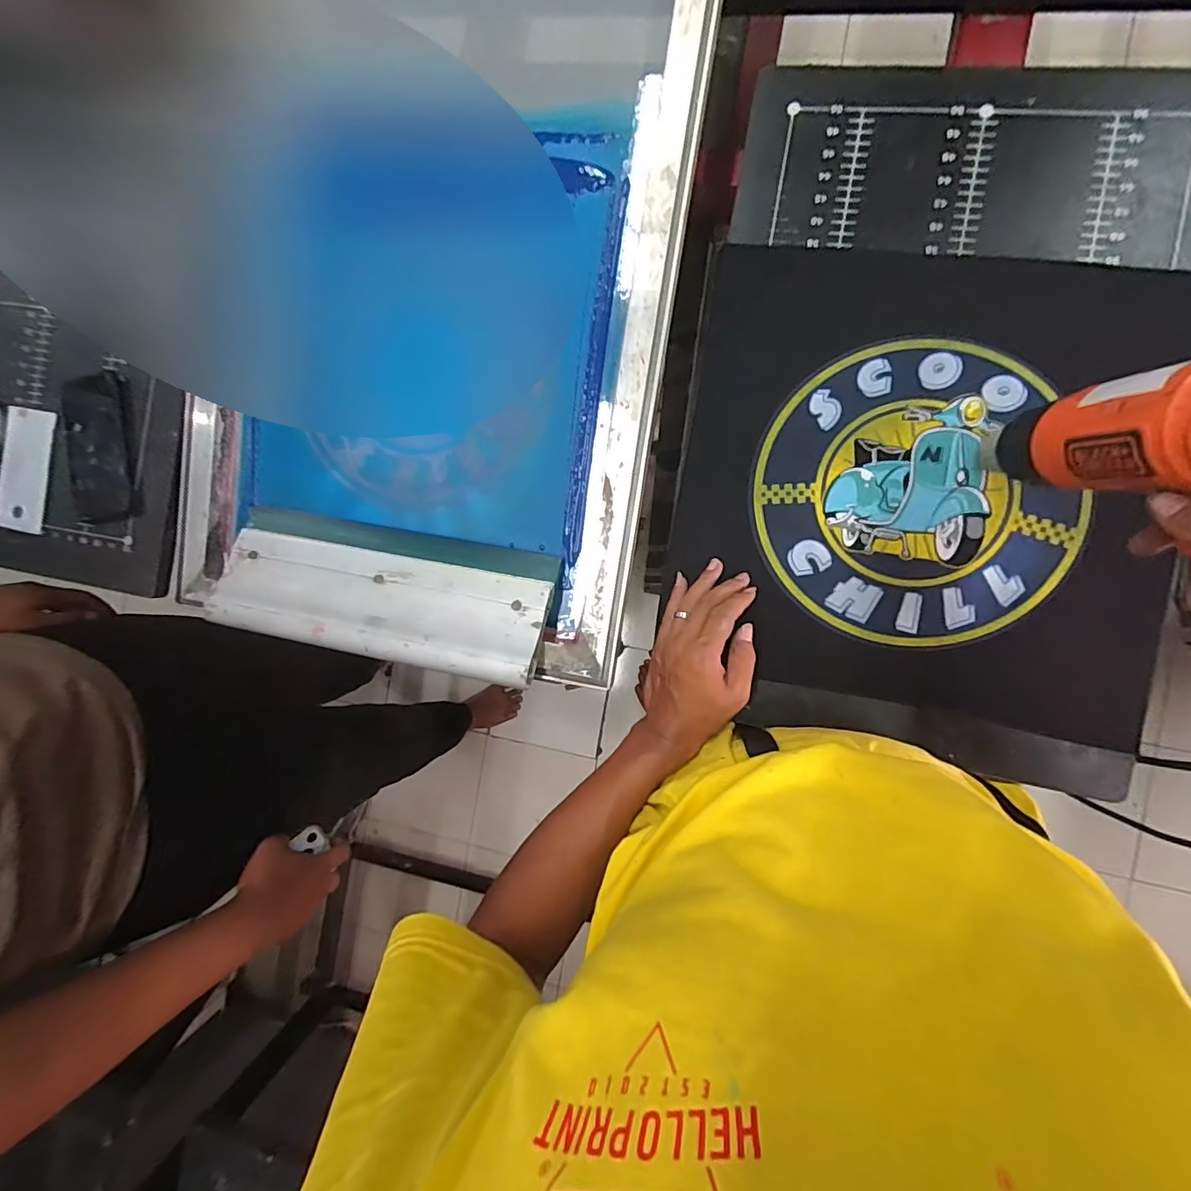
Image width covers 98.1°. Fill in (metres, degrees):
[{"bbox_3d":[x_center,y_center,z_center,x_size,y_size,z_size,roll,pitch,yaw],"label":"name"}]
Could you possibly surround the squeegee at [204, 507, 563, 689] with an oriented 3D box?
[{"bbox_3d":[-0.208,-0.001,0.496,0.332,0.032,0.121,9,70,10],"label":"squeegee"}]

